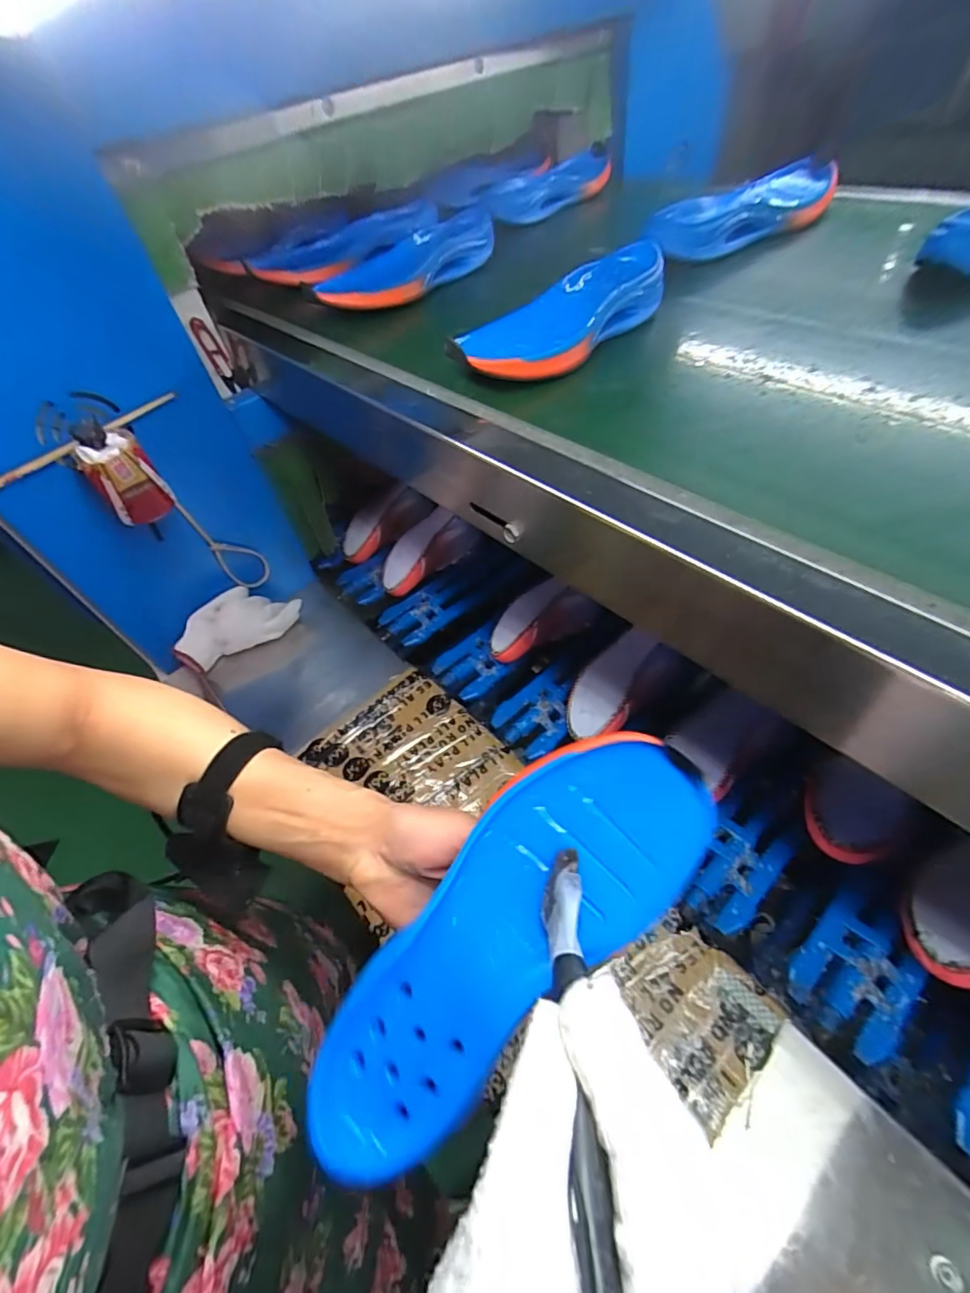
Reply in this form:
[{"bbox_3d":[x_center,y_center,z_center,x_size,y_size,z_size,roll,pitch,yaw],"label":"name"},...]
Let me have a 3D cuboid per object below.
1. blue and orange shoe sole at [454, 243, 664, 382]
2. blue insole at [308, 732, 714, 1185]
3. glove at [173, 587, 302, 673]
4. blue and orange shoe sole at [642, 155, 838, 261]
[{"bbox_3d":[0.073,-0.295,0.472,0.229,0.051,0.108,-26,52,-15],"label":"blue and orange shoe sole"},{"bbox_3d":[0.010,0.147,0.267,0.243,0.031,0.088,-46,57,-3],"label":"blue insole"},{"bbox_3d":[-0.377,-0.040,0.804,0.178,0.074,0.085,-19,50,-9],"label":"glove"},{"bbox_3d":[0.302,-0.497,0.595,0.296,0.041,0.096,-31,53,-18],"label":"blue and orange shoe sole"}]

